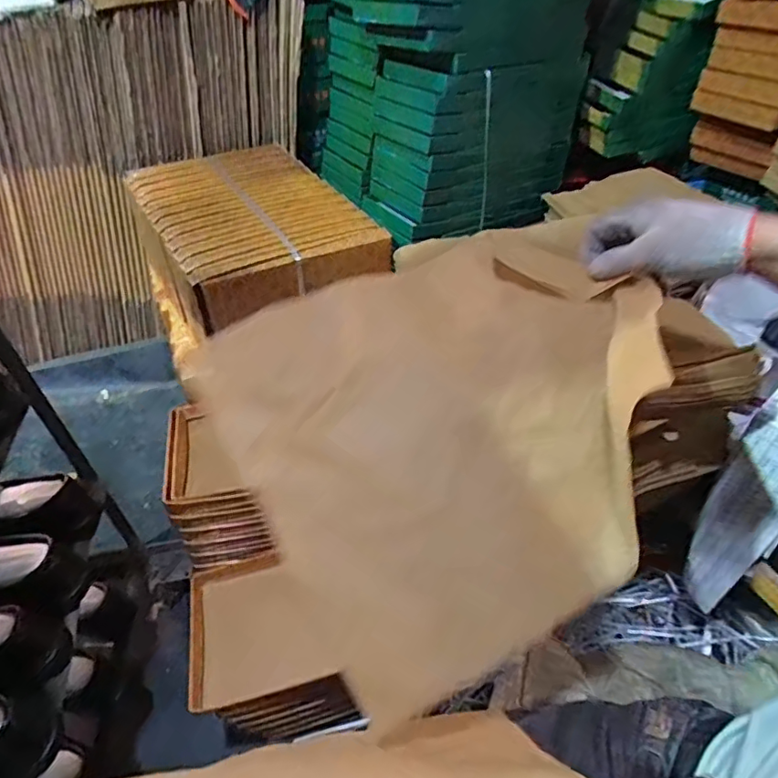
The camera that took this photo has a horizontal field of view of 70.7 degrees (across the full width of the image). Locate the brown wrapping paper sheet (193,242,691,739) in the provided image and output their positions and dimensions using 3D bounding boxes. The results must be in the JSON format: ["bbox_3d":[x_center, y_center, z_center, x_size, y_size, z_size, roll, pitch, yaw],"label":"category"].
[{"bbox_3d":[0.071,0.038,0.482,0.376,0.105,0.342,-28,88,2],"label":"brown wrapping paper sheet"}]

